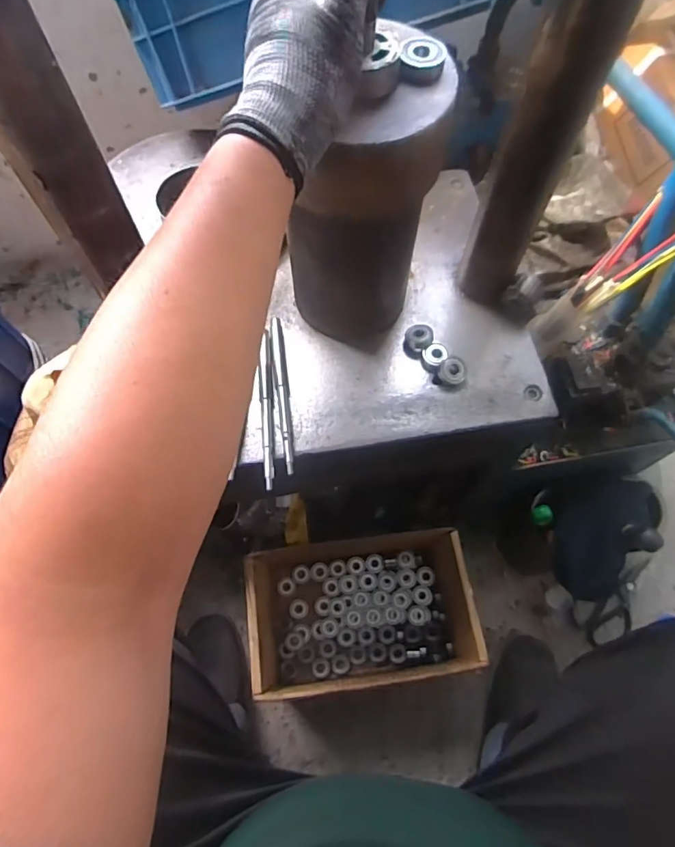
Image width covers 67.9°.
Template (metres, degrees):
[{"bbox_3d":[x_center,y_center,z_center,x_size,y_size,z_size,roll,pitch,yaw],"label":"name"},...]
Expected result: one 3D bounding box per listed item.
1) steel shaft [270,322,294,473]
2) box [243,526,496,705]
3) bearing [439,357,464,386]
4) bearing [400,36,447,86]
[{"bbox_3d":[-0.059,-0.034,0.544,0.015,0.014,0.186,-7,66,-3],"label":"steel shaft"},{"bbox_3d":[0.033,0.275,0.763,0.314,0.171,0.213,-8,66,-4],"label":"box"},{"bbox_3d":[0.125,-0.056,0.548,0.027,0.016,0.029,0,66,0],"label":"bearing"},{"bbox_3d":[0.064,-0.271,0.375,0.033,0.017,0.033,8,66,3],"label":"bearing"}]

